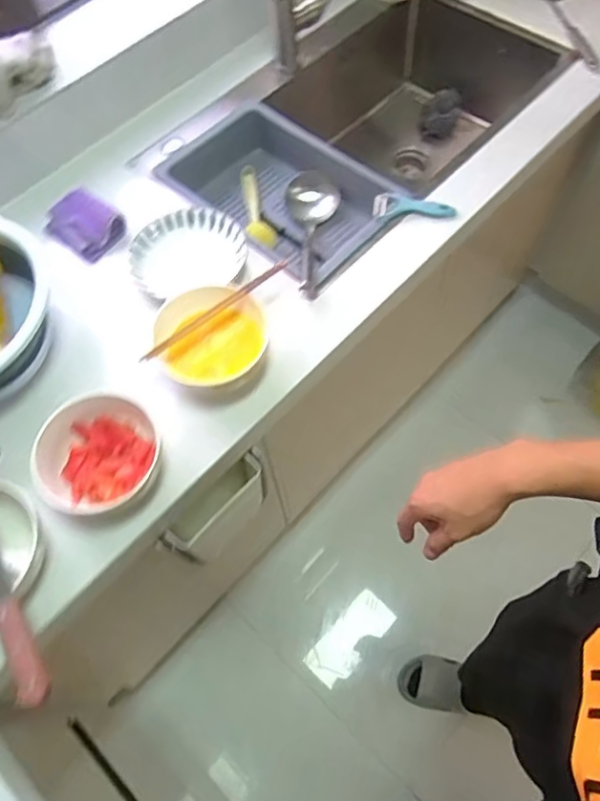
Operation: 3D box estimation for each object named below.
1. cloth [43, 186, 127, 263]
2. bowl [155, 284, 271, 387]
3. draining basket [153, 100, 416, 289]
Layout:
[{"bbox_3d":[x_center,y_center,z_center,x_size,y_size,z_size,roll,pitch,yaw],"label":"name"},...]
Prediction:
[{"bbox_3d":[-0.350,-0.286,0.932,0.128,0.036,0.086,35,70,18],"label":"cloth"},{"bbox_3d":[-0.118,-0.080,0.783,0.132,0.065,0.139,29,69,16],"label":"bowl"},{"bbox_3d":[-0.031,-0.339,1.017,0.368,0.133,0.227,36,71,19],"label":"draining basket"}]

